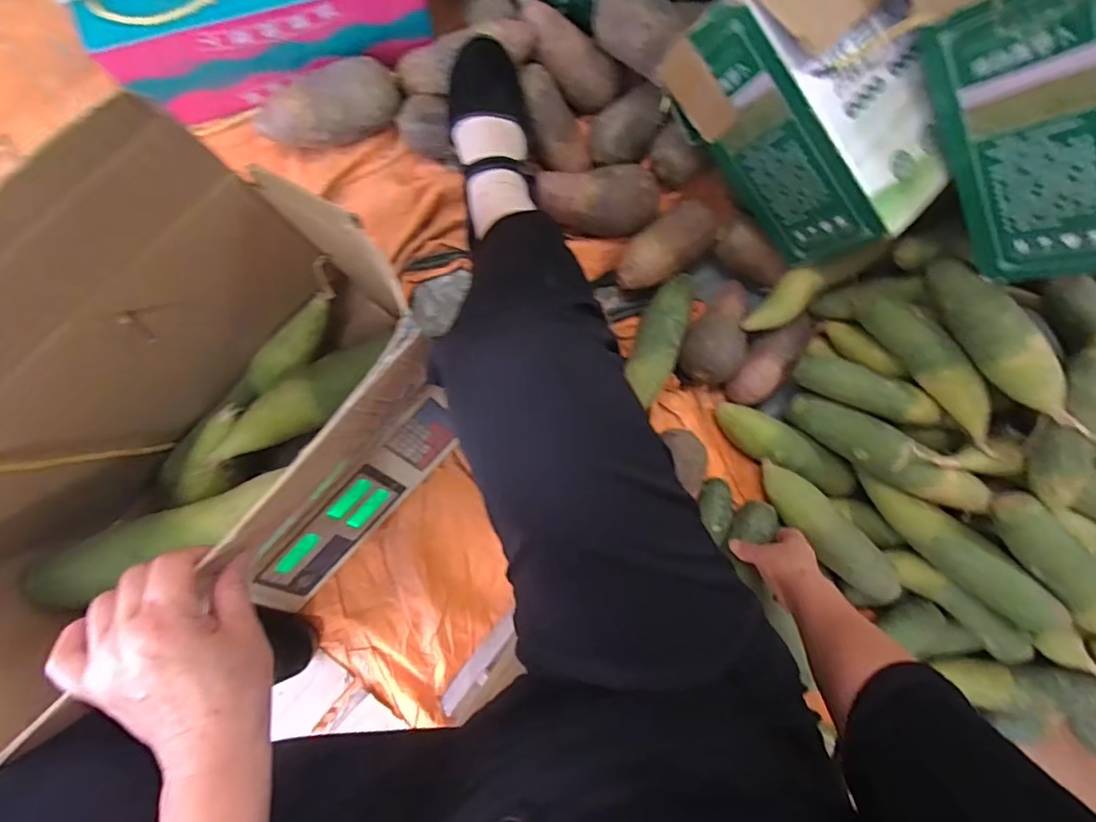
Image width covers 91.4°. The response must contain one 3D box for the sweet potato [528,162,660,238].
[{"bbox_3d":[0.059,-0.252,0.643,0.150,0.052,0.072,-5,91,-5],"label":"sweet potato"}]

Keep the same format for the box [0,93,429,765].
[{"bbox_3d":[-0.252,0.031,0.365,0.156,0.317,0.374,43,87,-4],"label":"box"}]

